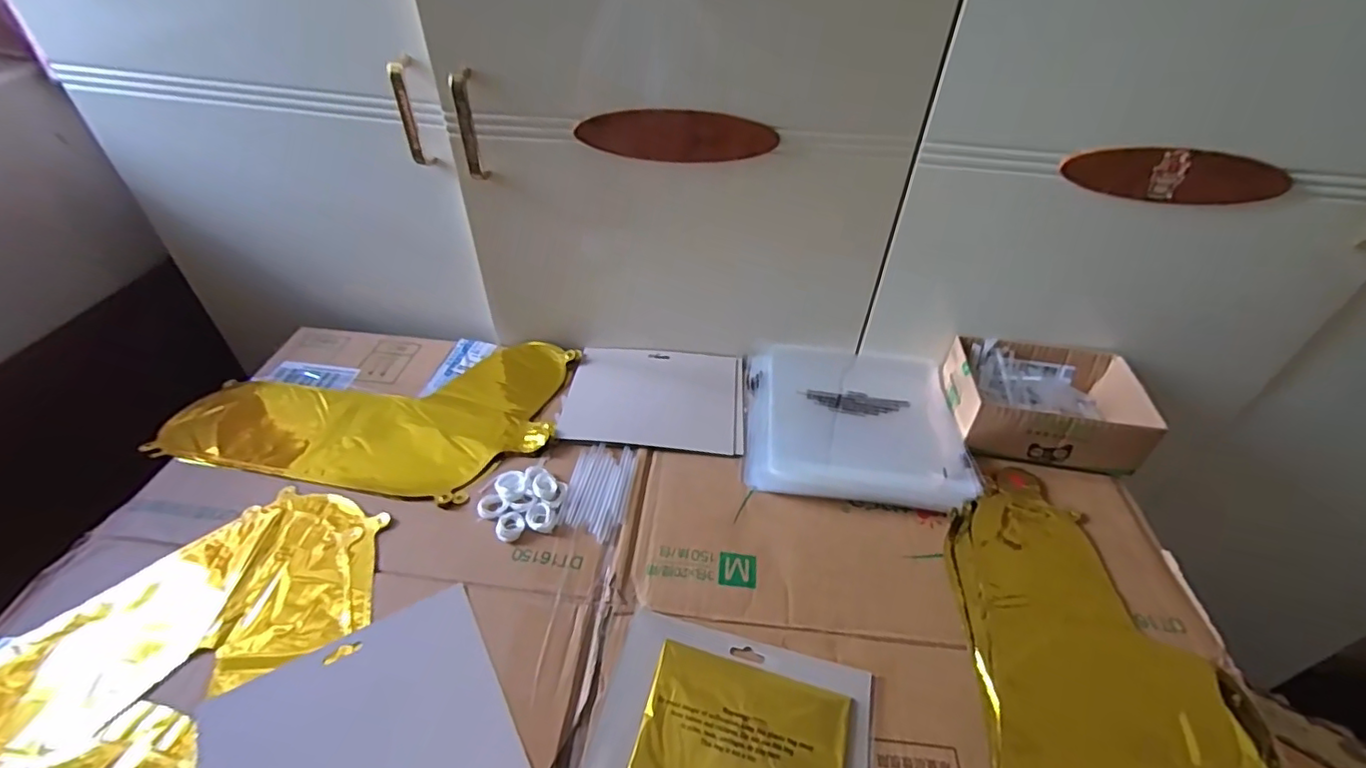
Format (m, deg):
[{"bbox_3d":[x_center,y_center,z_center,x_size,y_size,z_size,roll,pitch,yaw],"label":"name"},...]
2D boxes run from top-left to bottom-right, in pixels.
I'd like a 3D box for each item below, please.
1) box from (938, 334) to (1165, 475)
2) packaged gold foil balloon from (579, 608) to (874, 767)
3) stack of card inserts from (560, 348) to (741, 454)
[{"bbox_3d":[0.389,0.018,0.644,0.178,0.062,0.134,8,45,5],"label":"box"},{"bbox_3d":[0.036,0.260,0.426,0.197,0.014,0.157,14,45,11],"label":"packaged gold foil balloon"},{"bbox_3d":[-0.031,0.015,0.685,0.199,0.012,0.155,5,44,2],"label":"stack of card inserts"}]

